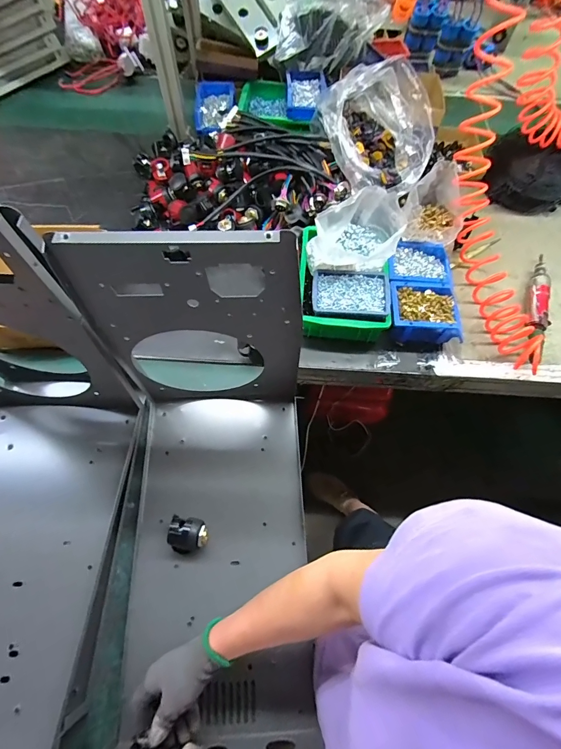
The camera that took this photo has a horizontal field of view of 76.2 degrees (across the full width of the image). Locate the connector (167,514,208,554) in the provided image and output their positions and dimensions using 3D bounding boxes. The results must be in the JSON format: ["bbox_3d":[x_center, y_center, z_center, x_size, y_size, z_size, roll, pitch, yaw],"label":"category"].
[{"bbox_3d":[-0.141,0.248,0.552,0.057,0.037,0.050,6,65,1],"label":"connector"}]

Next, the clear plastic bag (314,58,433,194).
[{"bbox_3d":[0.219,-0.548,0.807,0.252,0.150,0.219,-10,66,-6],"label":"clear plastic bag"}]

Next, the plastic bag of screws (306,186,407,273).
[{"bbox_3d":[0.144,-0.280,0.712,0.173,0.112,0.147,-6,66,-5],"label":"plastic bag of screws"}]

